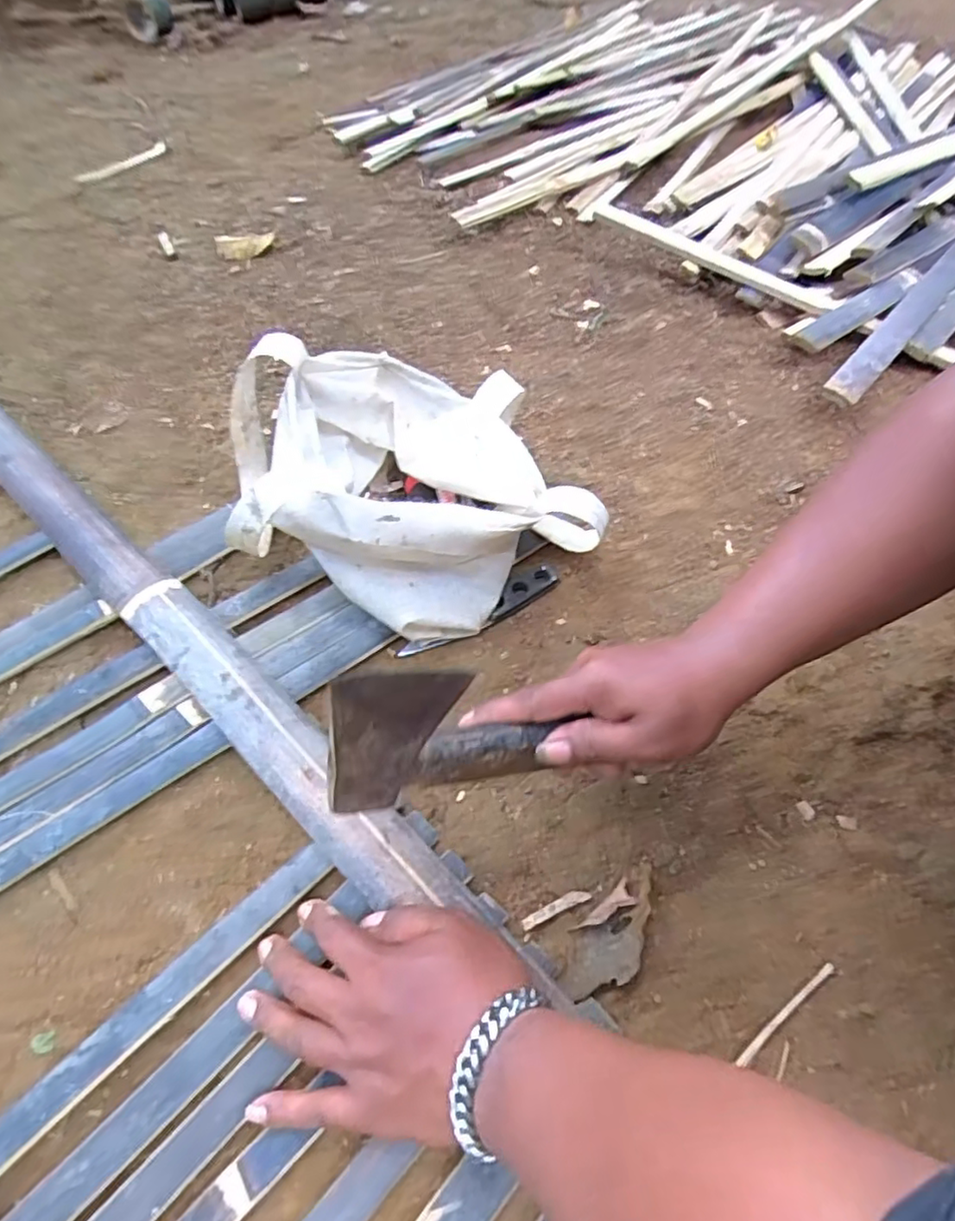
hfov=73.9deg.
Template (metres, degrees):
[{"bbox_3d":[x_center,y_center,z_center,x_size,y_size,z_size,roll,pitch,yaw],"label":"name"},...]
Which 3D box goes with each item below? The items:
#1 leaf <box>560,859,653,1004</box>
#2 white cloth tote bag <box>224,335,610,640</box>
[{"bbox_3d":[0.090,0.202,0.398,0.091,0.022,0.040,-34,61,-22],"label":"leaf"},{"bbox_3d":[-0.053,-0.104,0.530,0.271,0.139,0.222,-20,56,-15],"label":"white cloth tote bag"}]

